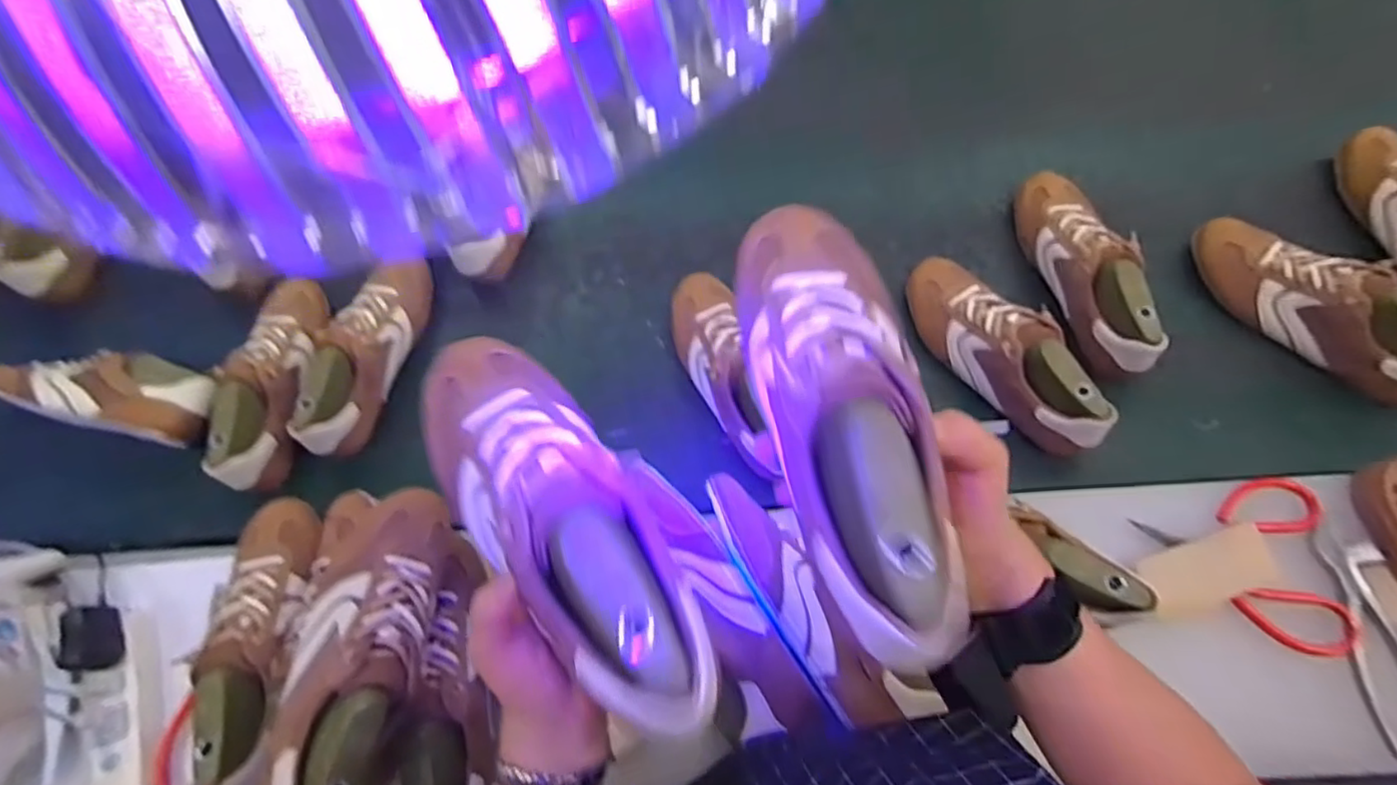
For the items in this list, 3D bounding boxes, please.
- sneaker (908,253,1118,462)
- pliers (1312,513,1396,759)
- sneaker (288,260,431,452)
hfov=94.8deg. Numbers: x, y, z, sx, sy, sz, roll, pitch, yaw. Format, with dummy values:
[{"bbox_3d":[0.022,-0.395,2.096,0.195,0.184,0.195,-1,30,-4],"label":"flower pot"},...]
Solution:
[{"bbox_3d":[0.325,-0.045,0.701,0.077,0.100,0.264,-30,58,-9],"label":"sneaker"},{"bbox_3d":[0.571,0.201,0.540,0.047,0.018,0.186,-2,69,2],"label":"pliers"},{"bbox_3d":[-0.395,-0.054,0.738,0.098,0.086,0.244,13,70,8],"label":"sneaker"}]

